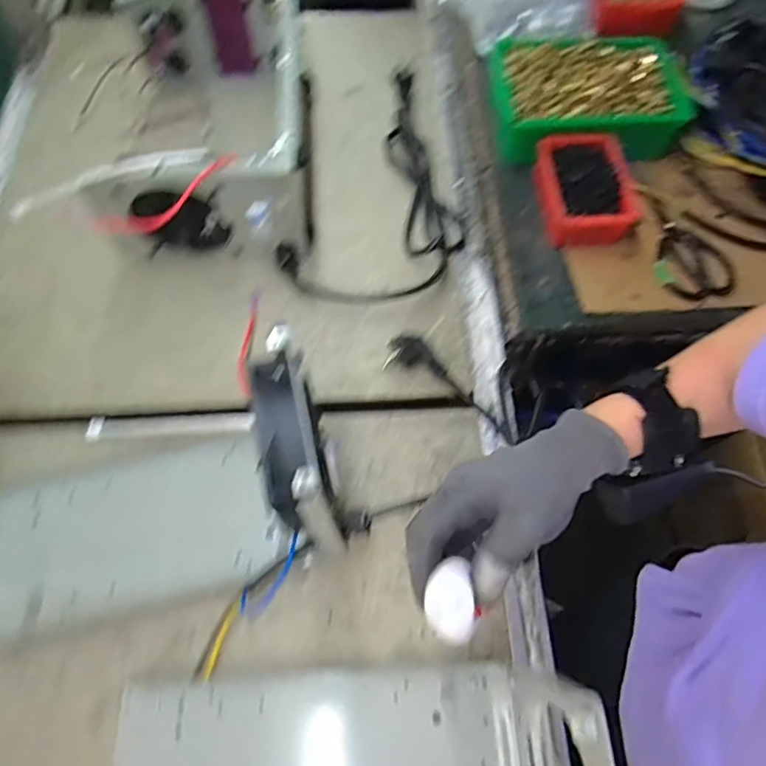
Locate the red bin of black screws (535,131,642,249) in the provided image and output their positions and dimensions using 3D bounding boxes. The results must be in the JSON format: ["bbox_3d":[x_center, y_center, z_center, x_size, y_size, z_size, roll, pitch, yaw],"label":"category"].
[{"bbox_3d":[0.263,-0.244,0.704,0.114,0.059,0.164,-1,65,1],"label":"red bin of black screws"}]

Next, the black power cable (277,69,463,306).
[{"bbox_3d":[0.030,-0.262,0.736,0.191,0.030,0.405,22,67,11],"label":"black power cable"}]

